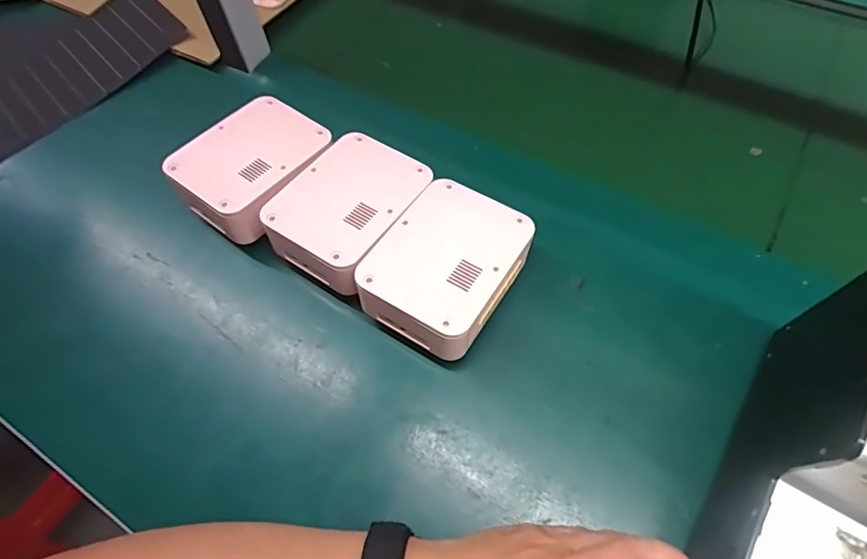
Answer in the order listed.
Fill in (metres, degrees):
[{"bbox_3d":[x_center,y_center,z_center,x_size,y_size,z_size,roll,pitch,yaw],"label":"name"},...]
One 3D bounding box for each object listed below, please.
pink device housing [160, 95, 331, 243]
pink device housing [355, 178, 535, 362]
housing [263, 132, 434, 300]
[{"bbox_3d":[-0.165,-0.102,0.467,0.107,0.061,0.131,33,67,20],"label":"pink device housing"},{"bbox_3d":[0.012,-0.009,0.404,0.100,0.061,0.130,29,66,19],"label":"pink device housing"},{"bbox_3d":[-0.071,-0.058,0.436,0.100,0.064,0.128,29,65,18],"label":"housing"}]

